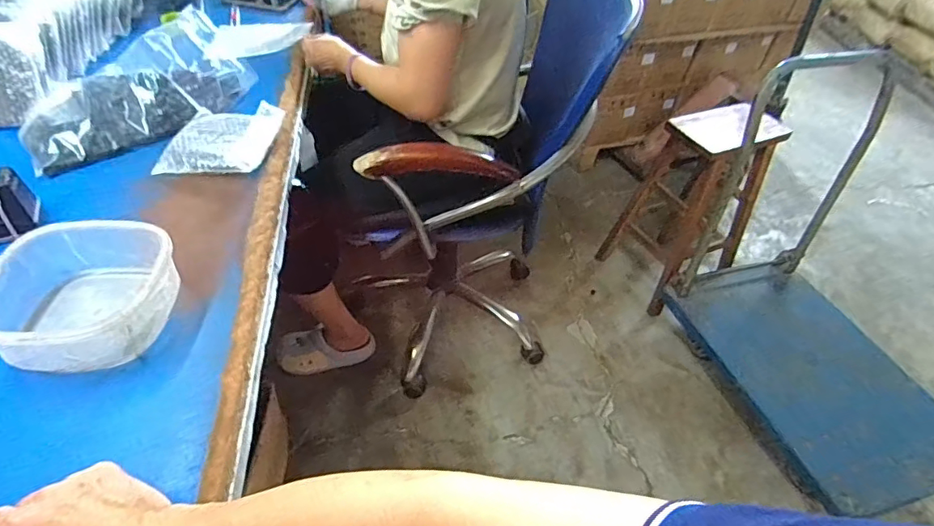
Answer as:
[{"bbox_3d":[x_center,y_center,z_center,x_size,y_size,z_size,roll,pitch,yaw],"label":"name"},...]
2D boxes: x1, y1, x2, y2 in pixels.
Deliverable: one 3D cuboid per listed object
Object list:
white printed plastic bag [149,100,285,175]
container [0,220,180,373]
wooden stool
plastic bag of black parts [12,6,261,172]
[{"bbox_3d":[-0.382,-0.192,0.794,0.152,0.032,0.159,3,45,-3],"label":"white printed plastic bag"},{"bbox_3d":[-0.406,0.034,0.543,0.163,0.068,0.153,-1,45,-7],"label":"container"},{"bbox_3d":[0.649,-0.186,1.530,0.313,0.564,0.314,-23,52,-26],"label":"wooden stool"},{"bbox_3d":[-0.526,-0.292,0.815,0.345,0.115,0.187,-29,55,-30],"label":"plastic bag of black parts"}]

